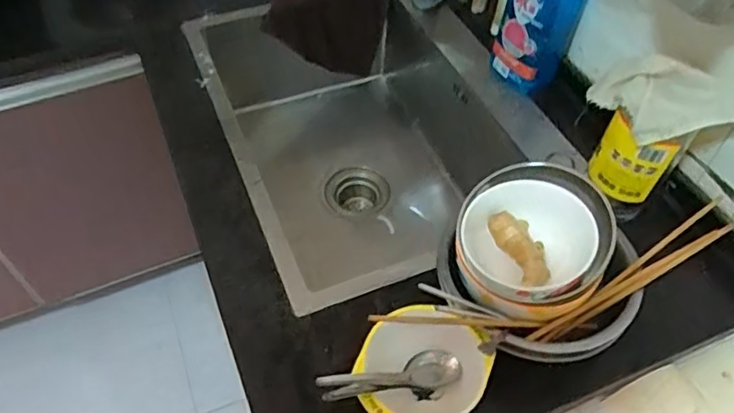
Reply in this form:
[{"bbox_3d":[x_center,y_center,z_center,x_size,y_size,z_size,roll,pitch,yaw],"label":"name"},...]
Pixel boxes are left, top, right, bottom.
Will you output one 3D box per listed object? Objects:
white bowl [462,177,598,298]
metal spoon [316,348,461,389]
[{"bbox_3d":[0.164,0.045,0.626,0.132,0.080,0.142,18,54,14],"label":"white bowl"},{"bbox_3d":[0.021,0.160,0.576,0.154,0.033,0.034,5,45,-34],"label":"metal spoon"}]

